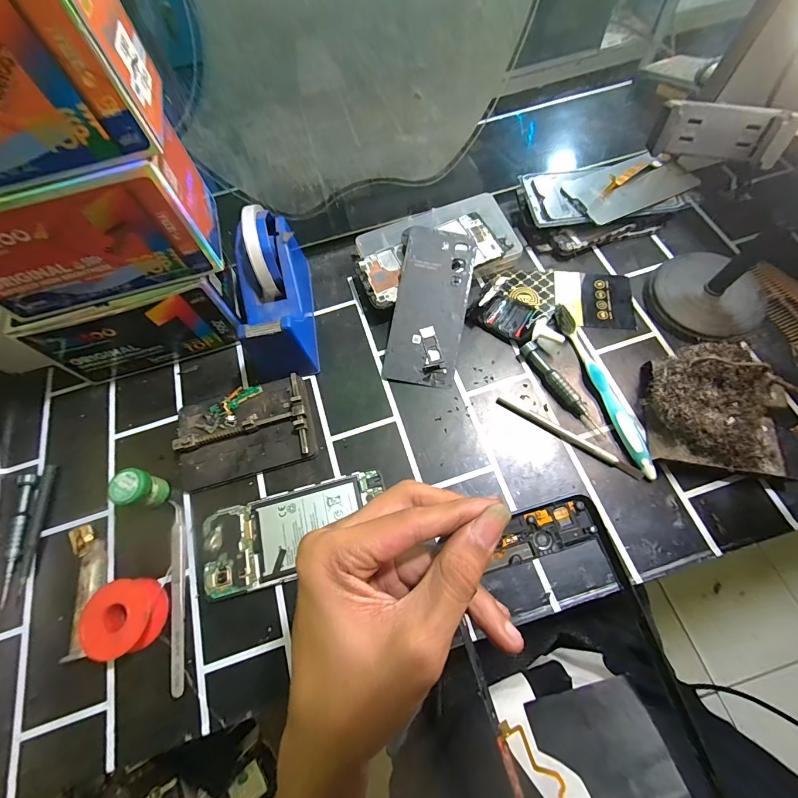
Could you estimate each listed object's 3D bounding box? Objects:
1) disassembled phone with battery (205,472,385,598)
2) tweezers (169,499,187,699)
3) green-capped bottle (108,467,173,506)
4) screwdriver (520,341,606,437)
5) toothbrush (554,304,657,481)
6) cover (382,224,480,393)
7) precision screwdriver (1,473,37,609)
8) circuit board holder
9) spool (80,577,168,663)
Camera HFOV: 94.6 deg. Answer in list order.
[{"bbox_3d":[-0.089,0.116,0.325,0.161,0.012,0.071,-15,72,-4],"label":"disassembled phone with battery"},{"bbox_3d":[-0.186,0.160,0.307,0.012,0.006,0.144,-14,72,-4],"label":"tweezers"},{"bbox_3d":[-0.231,0.080,0.332,0.028,0.046,0.030,-1,67,3],"label":"green-capped bottle"},{"bbox_3d":[0.156,-0.011,0.358,0.015,0.014,0.108,-29,73,-8],"label":"screwdriver"},{"bbox_3d":[0.198,-0.014,0.356,0.019,0.018,0.183,-15,72,-4],"label":"toothbrush"},{"bbox_3d":[0.033,-0.095,0.385,0.073,0.009,0.163,10,85,4],"label":"cover"},{"bbox_3d":[-0.346,0.125,0.337,0.012,0.018,0.111,-12,72,-3],"label":"precision screwdriver"},{"bbox_3d":[-0.150,0.030,0.357,0.127,0.018,0.087,-16,72,-4],"label":"circuit board holder"},{"bbox_3d":[-0.221,0.175,0.297,0.055,0.026,0.052,0,72,1],"label":"spool"}]

